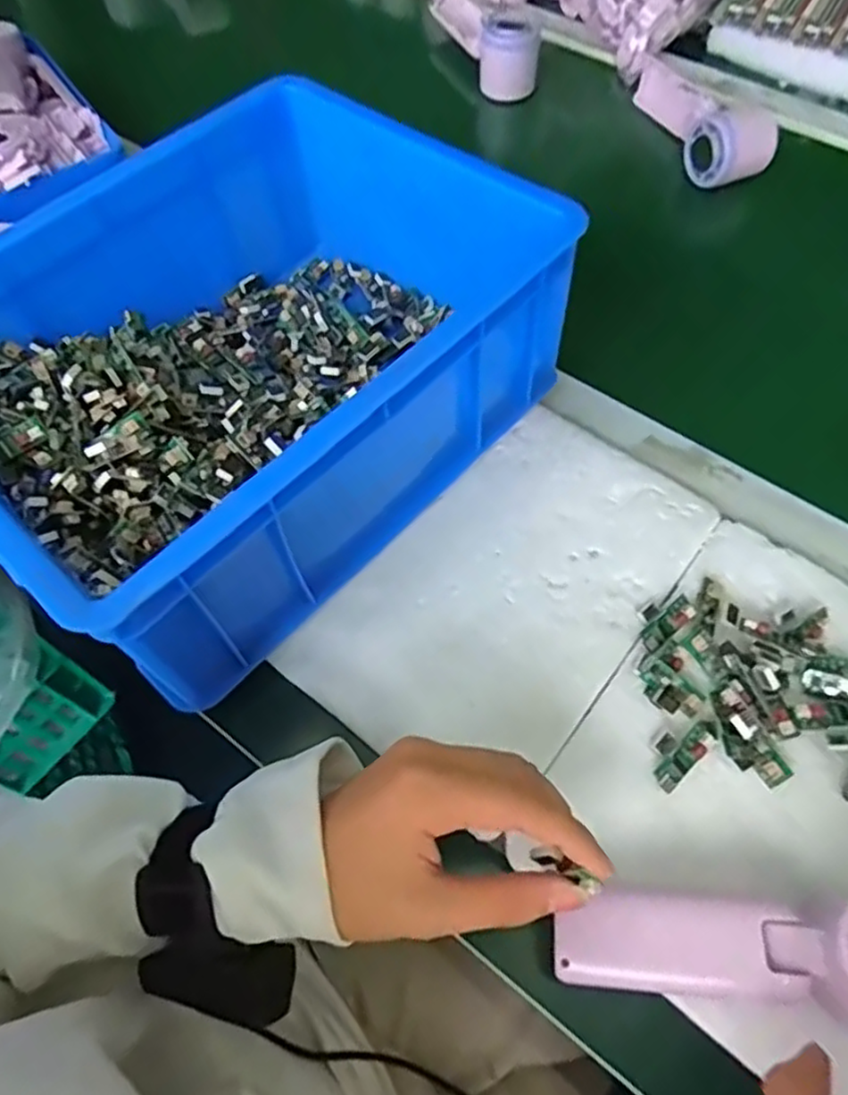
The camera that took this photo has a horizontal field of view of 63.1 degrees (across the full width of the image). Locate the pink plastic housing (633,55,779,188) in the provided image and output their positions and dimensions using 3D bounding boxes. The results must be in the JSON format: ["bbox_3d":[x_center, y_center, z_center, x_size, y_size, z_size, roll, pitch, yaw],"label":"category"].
[{"bbox_3d":[0.250,-0.399,0.629,0.054,0.049,0.177,-15,62,-7],"label":"pink plastic housing"}]

